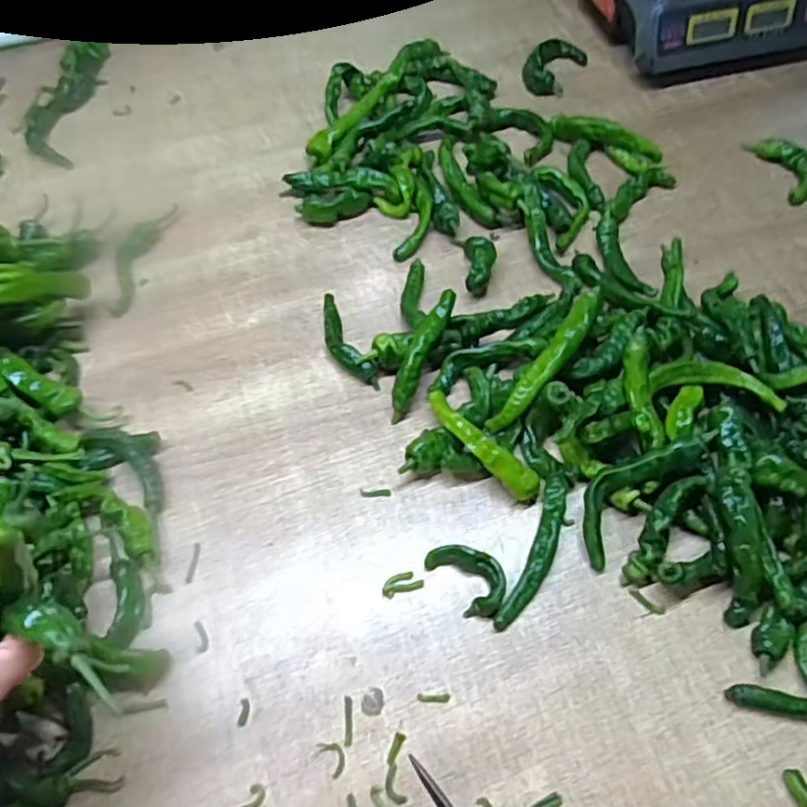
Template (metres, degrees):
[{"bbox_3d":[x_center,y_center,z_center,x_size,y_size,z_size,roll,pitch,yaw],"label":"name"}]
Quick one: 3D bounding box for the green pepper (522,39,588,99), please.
[{"bbox_3d":[0.191,-0.433,0.896,0.062,0.023,0.116,28,62,15],"label":"green pepper"}]

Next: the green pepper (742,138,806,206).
[{"bbox_3d":[0.447,-0.275,0.806,0.052,0.019,0.101,-13,60,-9],"label":"green pepper"}]

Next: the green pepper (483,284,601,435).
[{"bbox_3d":[0.127,-0.038,0.615,0.025,0.027,0.149,34,81,18],"label":"green pepper"}]

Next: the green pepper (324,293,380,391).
[{"bbox_3d":[-0.061,-0.065,0.681,0.031,0.022,0.121,-23,62,-14],"label":"green pepper"}]

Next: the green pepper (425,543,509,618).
[{"bbox_3d":[0.053,0.136,0.559,0.041,0.019,0.068,-32,64,-19],"label":"green pepper"}]

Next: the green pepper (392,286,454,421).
[{"bbox_3d":[0.017,-0.047,0.643,0.023,0.031,0.129,22,76,12],"label":"green pepper"}]

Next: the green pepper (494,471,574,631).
[{"bbox_3d":[0.111,0.119,0.568,0.029,0.019,0.136,21,60,11],"label":"green pepper"}]

